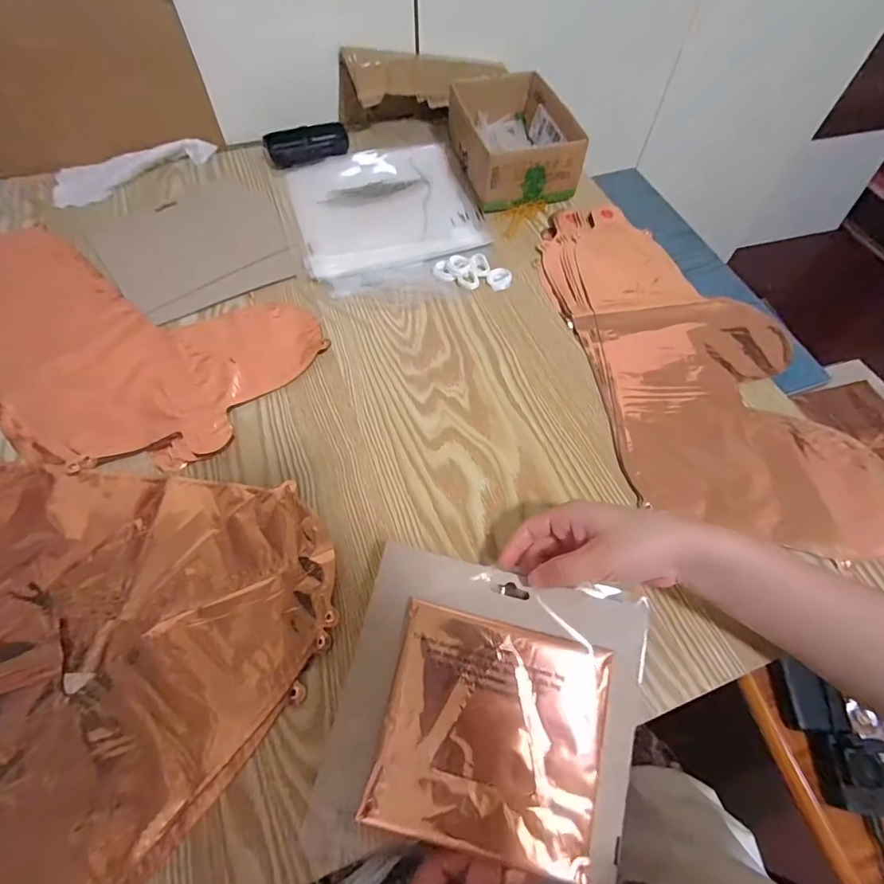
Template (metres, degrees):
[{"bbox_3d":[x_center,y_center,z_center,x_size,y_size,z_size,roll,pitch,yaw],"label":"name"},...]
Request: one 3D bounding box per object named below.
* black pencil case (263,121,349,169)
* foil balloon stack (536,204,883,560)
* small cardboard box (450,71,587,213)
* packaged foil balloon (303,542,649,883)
[{"bbox_3d":[-0.183,-0.407,0.613,0.108,0.025,0.040,-14,62,-8],"label":"black pencil case"},{"bbox_3d":[0.241,-0.095,0.451,0.216,0.022,0.431,-14,62,-8],"label":"foil balloon stack"},{"bbox_3d":[0.090,-0.398,0.593,0.132,0.066,0.196,-13,62,-7],"label":"small cardboard box"},{"bbox_3d":[0.032,0.179,0.299,0.193,0.030,0.180,11,62,6],"label":"packaged foil balloon"}]

